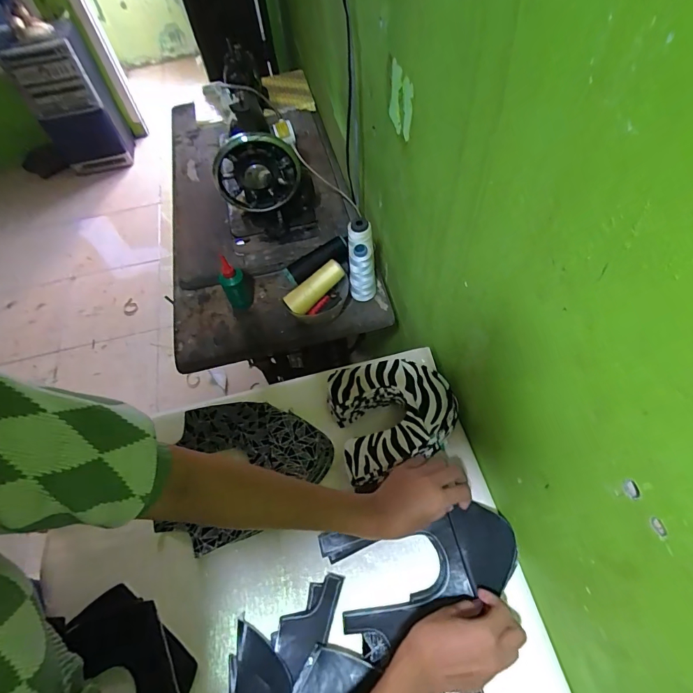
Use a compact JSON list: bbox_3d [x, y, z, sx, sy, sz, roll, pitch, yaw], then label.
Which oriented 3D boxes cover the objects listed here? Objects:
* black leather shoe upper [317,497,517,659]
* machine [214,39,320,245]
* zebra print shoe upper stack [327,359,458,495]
[{"bbox_3d":[0.092,0.268,0.496,0.222,0.022,0.118,-23,59,2],"label":"black leather shoe upper"},{"bbox_3d":[-0.188,-0.385,0.790,0.161,0.217,0.322,-20,59,-8],"label":"machine"},{"bbox_3d":[0.064,0.091,0.570,0.165,0.060,0.165,-16,59,-6],"label":"zebra print shoe upper stack"}]

